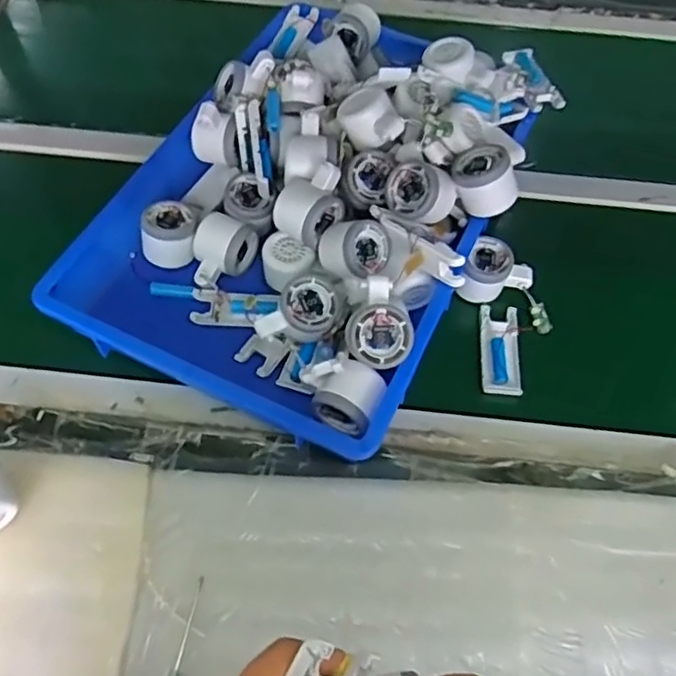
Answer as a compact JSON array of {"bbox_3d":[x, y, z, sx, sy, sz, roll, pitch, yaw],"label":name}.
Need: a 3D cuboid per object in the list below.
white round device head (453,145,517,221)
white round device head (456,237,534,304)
[{"bbox_3d":[0.155,-0.163,0.661,0.063,0.055,0.059,-19,47,21],"label":"white round device head"},{"bbox_3d":[0.174,-0.069,0.695,0.070,0.042,0.062,26,62,12],"label":"white round device head"}]

